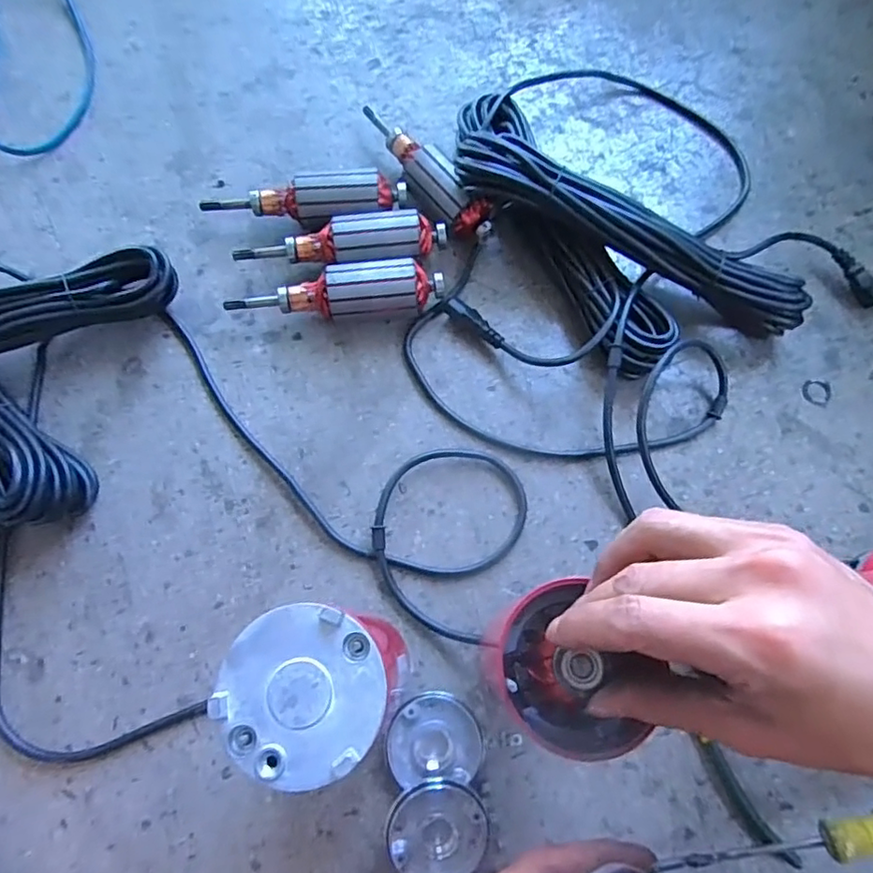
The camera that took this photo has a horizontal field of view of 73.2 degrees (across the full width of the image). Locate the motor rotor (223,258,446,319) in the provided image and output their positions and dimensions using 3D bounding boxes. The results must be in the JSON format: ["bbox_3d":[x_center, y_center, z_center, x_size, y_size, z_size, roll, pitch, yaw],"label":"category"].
[{"bbox_3d":[-0.095,-0.131,0.564,0.208,0.054,0.048,-6,72,-1],"label":"motor rotor"}]

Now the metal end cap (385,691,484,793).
[{"bbox_3d":[-0.003,0.234,0.458,0.073,0.018,0.061,-6,71,-1],"label":"metal end cap"}]

